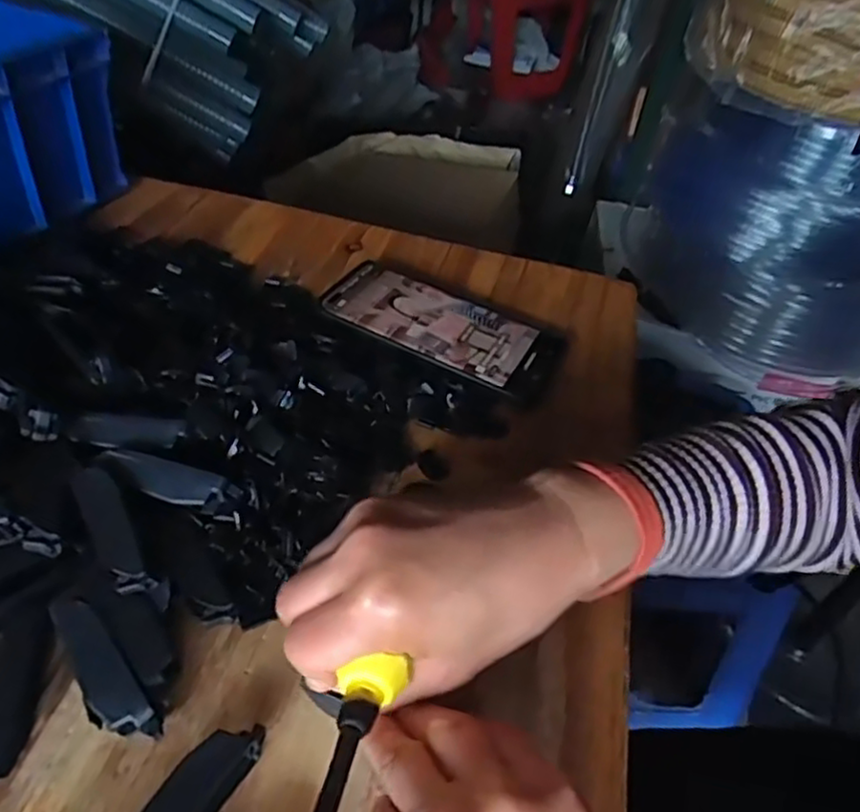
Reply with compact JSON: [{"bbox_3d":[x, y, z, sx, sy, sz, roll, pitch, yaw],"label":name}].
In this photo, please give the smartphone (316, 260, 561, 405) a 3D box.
[{"bbox_3d":[0.011,-0.058,0.478,0.161,0.011,0.087,24,46,16],"label":"smartphone"}]

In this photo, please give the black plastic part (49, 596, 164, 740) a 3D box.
[{"bbox_3d":[-0.136,0.108,0.283,0.073,0.014,0.021,37,51,27],"label":"black plastic part"}]

